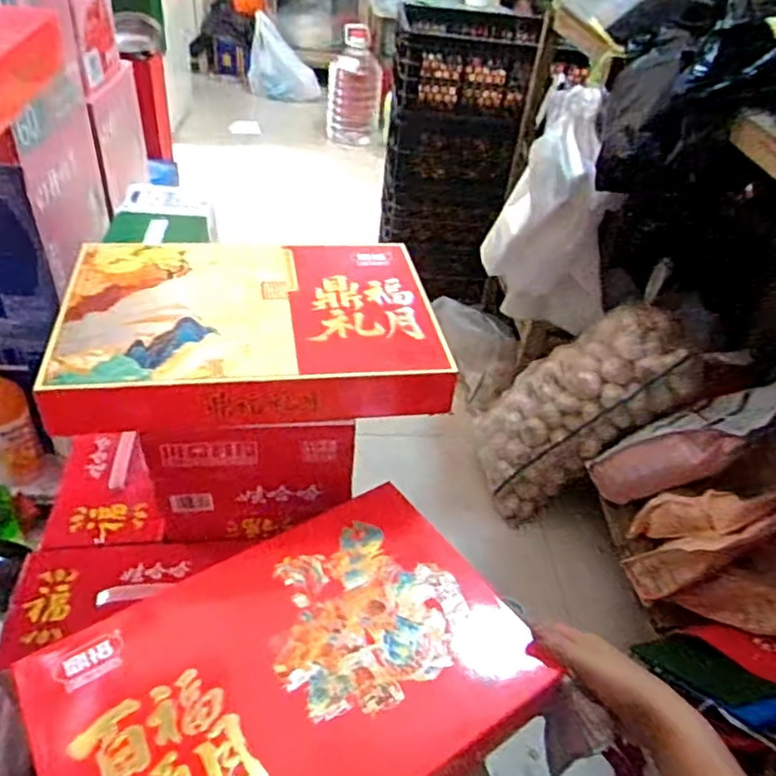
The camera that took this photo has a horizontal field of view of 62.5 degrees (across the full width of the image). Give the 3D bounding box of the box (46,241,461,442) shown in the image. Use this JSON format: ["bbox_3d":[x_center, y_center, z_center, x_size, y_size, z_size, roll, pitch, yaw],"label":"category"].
[{"bbox_3d":[-0.140,-0.061,0.675,0.374,0.057,0.294,-4,41,-13],"label":"box"}]

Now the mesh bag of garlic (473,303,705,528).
[{"bbox_3d":[0.359,0.028,1.243,0.148,0.470,0.215,30,34,-21],"label":"mesh bag of garlic"}]

